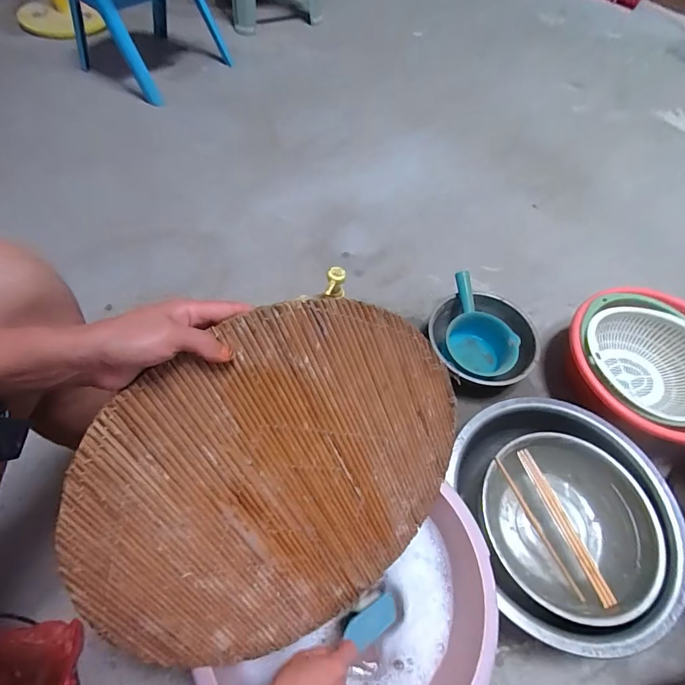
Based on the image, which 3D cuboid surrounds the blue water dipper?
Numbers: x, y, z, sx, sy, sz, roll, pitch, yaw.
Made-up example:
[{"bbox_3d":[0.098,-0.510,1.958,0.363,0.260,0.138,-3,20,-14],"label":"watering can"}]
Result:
[{"bbox_3d":[0.286,-0.022,0.829,0.125,0.108,0.199,6,58,0],"label":"blue water dipper"}]

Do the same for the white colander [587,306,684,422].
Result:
[{"bbox_3d":[0.594,0.036,0.791,0.235,0.099,0.212,41,65,20],"label":"white colander"}]

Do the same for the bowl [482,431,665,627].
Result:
[{"bbox_3d":[0.347,0.288,0.652,0.239,0.101,0.258,2,59,-3],"label":"bowl"}]

